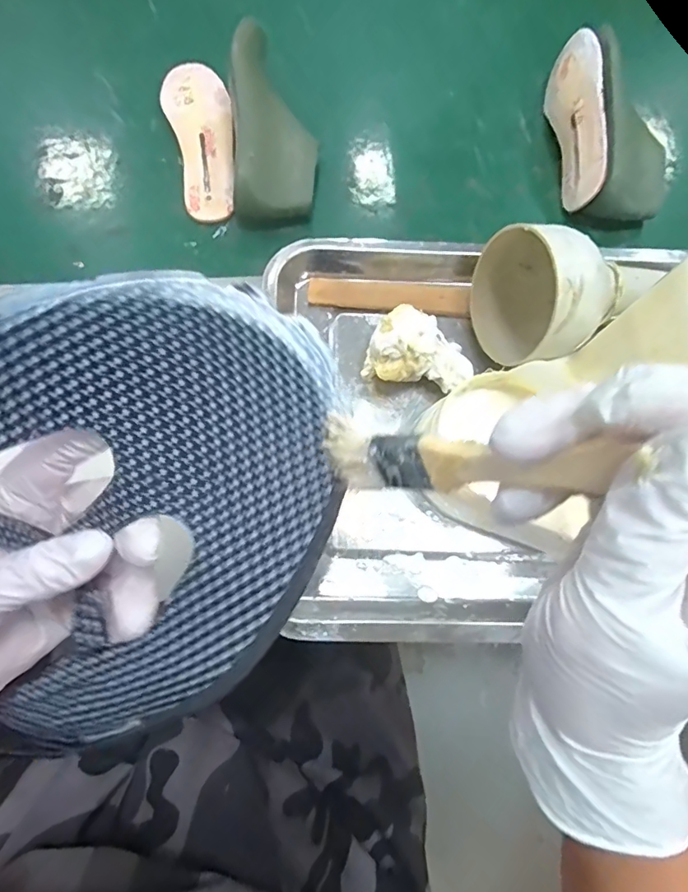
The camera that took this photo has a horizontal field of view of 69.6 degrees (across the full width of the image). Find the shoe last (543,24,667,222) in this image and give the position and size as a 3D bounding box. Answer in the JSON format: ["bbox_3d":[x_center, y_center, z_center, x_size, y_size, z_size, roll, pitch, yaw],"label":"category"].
[{"bbox_3d":[0.245,-0.304,0.465,0.075,0.066,0.205,-3,74,-3],"label":"shoe last"}]

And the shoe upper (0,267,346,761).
[{"bbox_3d":[-0.085,0.023,0.180,0.156,0.057,0.182,35,85,-14],"label":"shoe upper"}]

